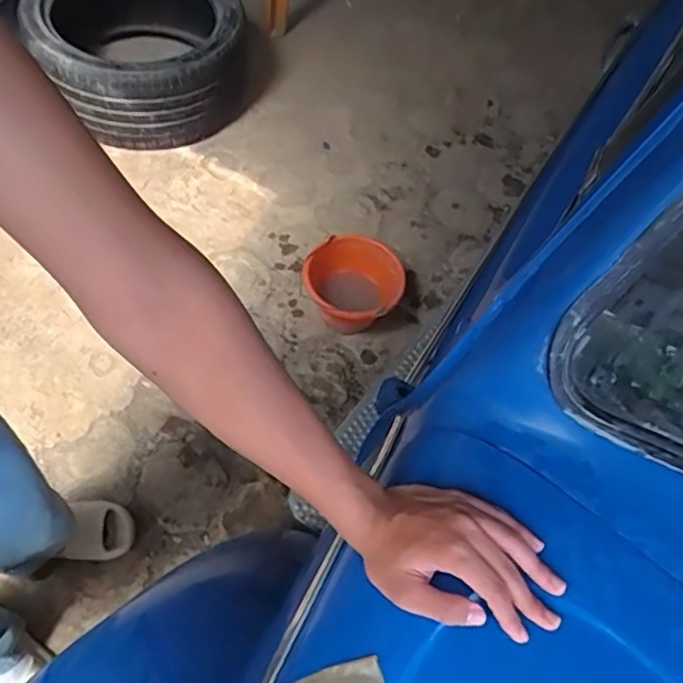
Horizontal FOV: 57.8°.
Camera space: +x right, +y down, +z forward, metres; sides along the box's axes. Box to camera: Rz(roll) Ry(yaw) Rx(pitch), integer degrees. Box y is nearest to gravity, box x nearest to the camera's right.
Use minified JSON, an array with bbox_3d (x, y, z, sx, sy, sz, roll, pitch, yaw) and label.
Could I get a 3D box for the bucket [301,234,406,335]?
[{"bbox_3d":[0.024,-0.133,1.579,0.241,0.191,0.261,3,60,-6],"label":"bucket"}]

